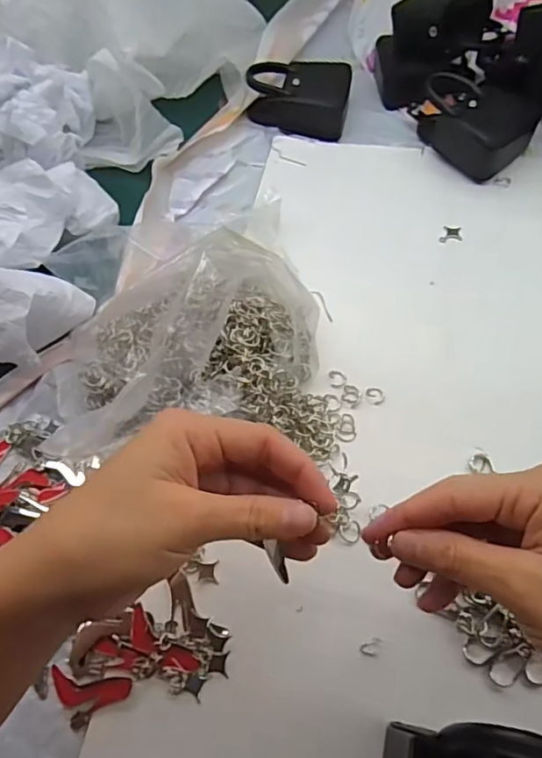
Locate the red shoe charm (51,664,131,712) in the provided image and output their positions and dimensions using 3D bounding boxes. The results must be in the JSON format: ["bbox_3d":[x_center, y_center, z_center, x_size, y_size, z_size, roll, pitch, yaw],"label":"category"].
[{"bbox_3d":[-0.097,0.164,0.292,0.046,0.005,0.017,5,59,8],"label":"red shoe charm"}]

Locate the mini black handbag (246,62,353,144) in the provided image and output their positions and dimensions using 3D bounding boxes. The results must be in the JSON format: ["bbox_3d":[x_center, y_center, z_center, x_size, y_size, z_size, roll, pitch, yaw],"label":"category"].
[{"bbox_3d":[0.028,-0.278,0.535,0.091,0.039,0.073,12,60,12],"label":"mini black handbag"}]

